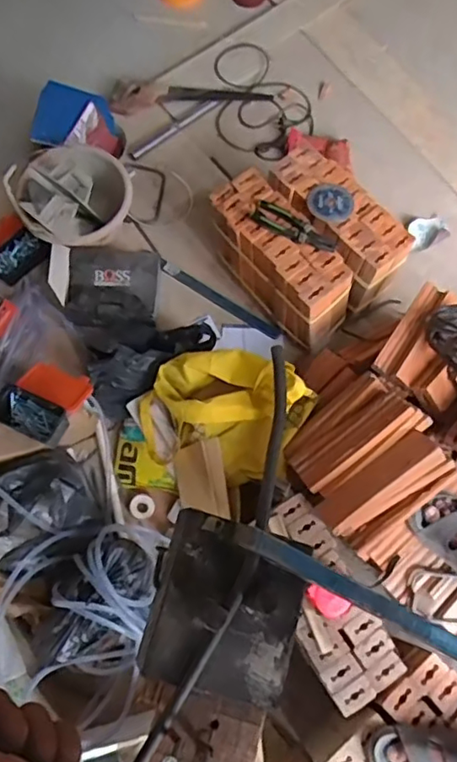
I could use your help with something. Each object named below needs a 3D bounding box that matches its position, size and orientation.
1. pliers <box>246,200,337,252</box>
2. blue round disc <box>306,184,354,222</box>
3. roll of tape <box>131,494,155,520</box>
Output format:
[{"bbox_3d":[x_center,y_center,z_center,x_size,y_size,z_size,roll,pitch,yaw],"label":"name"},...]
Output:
[{"bbox_3d":[0.136,-0.322,1.232,0.189,0.014,0.061,27,74,7],"label":"pliers"},{"bbox_3d":[0.220,-0.384,1.262,0.097,0.010,0.090,1,73,-2],"label":"blue round disc"},{"bbox_3d":[-0.188,0.274,1.278,0.055,0.014,0.050,1,73,-2],"label":"roll of tape"}]

